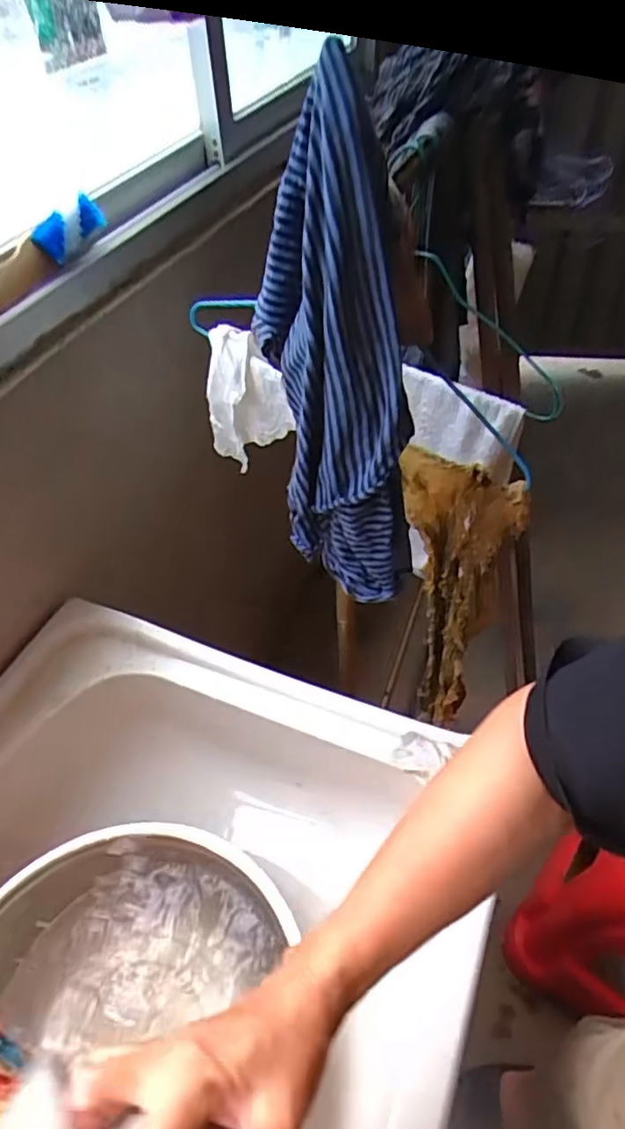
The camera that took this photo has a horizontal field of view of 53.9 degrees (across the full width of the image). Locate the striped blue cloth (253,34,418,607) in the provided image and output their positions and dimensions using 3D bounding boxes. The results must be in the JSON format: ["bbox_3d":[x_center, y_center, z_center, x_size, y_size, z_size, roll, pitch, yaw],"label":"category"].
[{"bbox_3d":[0.019,-0.141,0.479,0.094,0.361,0.131,-11,50,-7],"label":"striped blue cloth"}]

